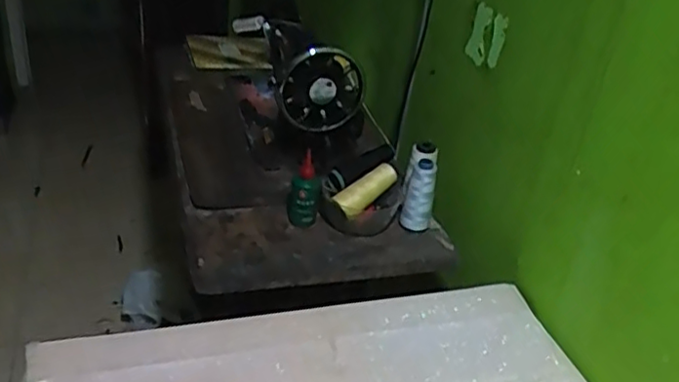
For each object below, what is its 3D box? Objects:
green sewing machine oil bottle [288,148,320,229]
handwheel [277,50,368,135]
[{"bbox_3d":[-0.051,0.000,0.974,0.044,0.112,0.043,5,31,-3],"label":"green sewing machine oil bottle"},{"bbox_3d":[-0.026,-0.157,1.027,0.141,0.127,0.038,-11,37,-25],"label":"handwheel"}]

